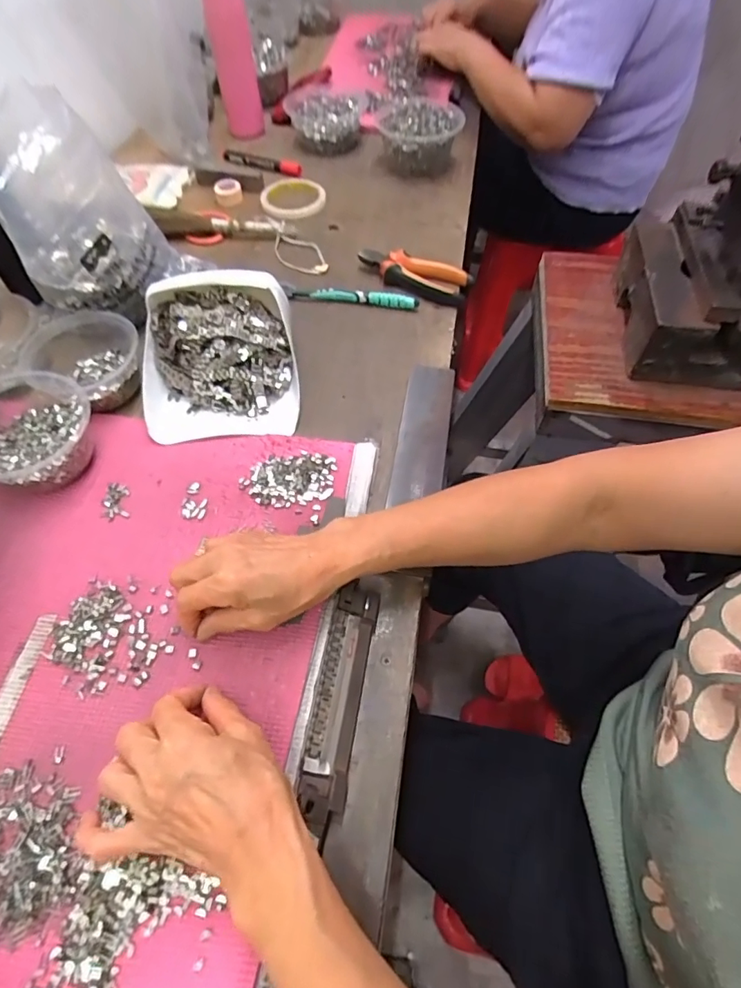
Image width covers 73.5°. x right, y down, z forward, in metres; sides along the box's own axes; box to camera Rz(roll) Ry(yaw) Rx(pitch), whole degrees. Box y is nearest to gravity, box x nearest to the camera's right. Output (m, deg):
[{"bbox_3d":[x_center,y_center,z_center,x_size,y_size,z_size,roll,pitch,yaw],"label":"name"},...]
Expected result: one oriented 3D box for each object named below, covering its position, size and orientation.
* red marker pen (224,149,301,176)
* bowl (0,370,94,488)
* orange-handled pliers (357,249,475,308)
[{"bbox_3d":[-0.176,-0.542,0.805,0.143,0.019,0.020,24,61,15],"label":"red marker pen"},{"bbox_3d":[-0.318,-0.056,0.463,0.113,0.063,0.114,0,57,0],"label":"bowl"},{"bbox_3d":[0.054,-0.285,0.638,0.143,0.026,0.060,20,59,12],"label":"orange-handled pliers"}]

